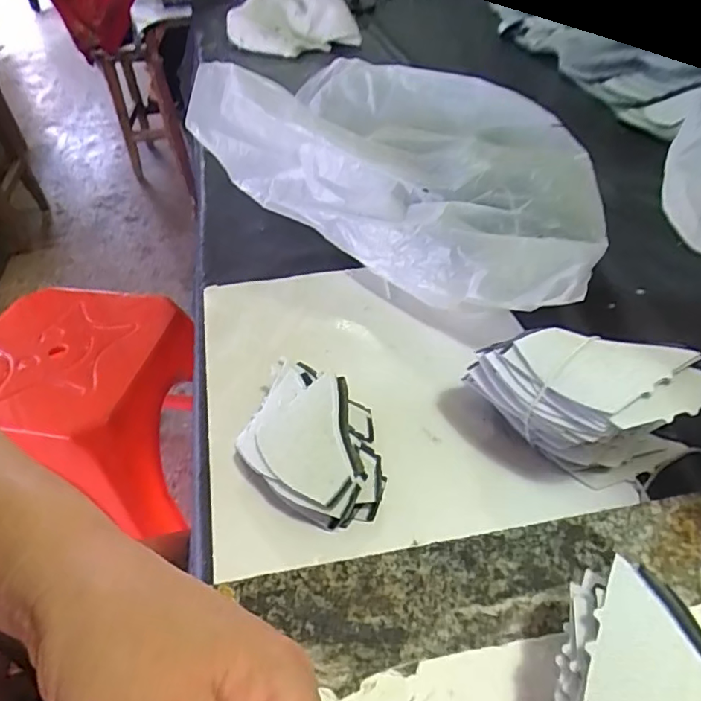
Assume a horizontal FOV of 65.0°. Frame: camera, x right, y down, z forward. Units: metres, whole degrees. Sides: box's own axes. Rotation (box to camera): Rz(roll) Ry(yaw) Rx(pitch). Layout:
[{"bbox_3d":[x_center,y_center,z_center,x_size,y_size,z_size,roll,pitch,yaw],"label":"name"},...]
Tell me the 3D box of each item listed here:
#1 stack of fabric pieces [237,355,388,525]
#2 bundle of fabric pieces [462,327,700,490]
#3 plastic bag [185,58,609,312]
[{"bbox_3d":[-0.027,0.060,0.361,0.086,0.034,0.114,-10,44,-5],"label":"stack of fabric pieces"},{"bbox_3d":[0.138,0.037,0.335,0.135,0.086,0.059,12,46,16],"label":"bundle of fabric pieces"},{"bbox_3d":[0.062,-0.182,0.550,0.232,0.114,0.454,-33,51,-26],"label":"plastic bag"}]

